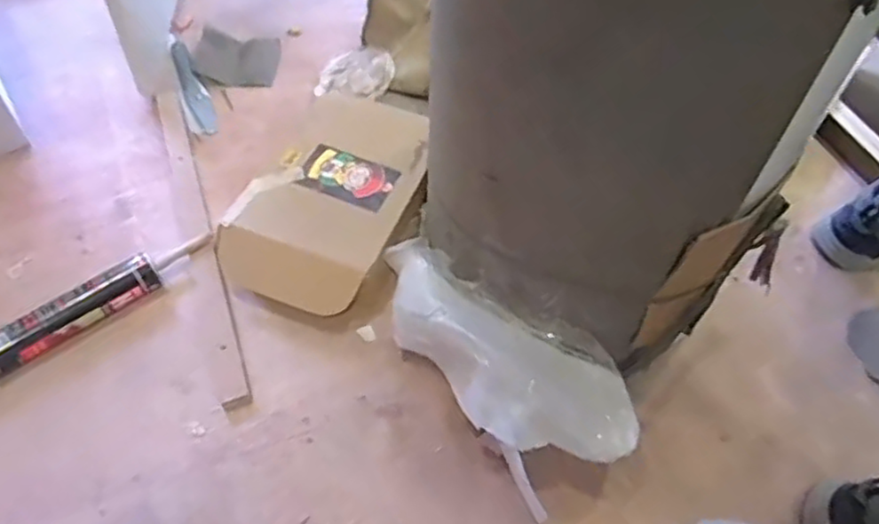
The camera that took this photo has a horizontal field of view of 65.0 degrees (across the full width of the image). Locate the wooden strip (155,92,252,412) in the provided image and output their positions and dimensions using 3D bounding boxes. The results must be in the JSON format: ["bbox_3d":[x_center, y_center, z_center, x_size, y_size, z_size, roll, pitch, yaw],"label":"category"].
[{"bbox_3d":[-0.331,-0.050,0.941,0.034,0.008,0.549,-17,57,-13],"label":"wooden strip"}]

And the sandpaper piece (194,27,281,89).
[{"bbox_3d":[-0.335,-0.341,1.145,0.127,0.028,0.123,-1,55,-2],"label":"sandpaper piece"}]

